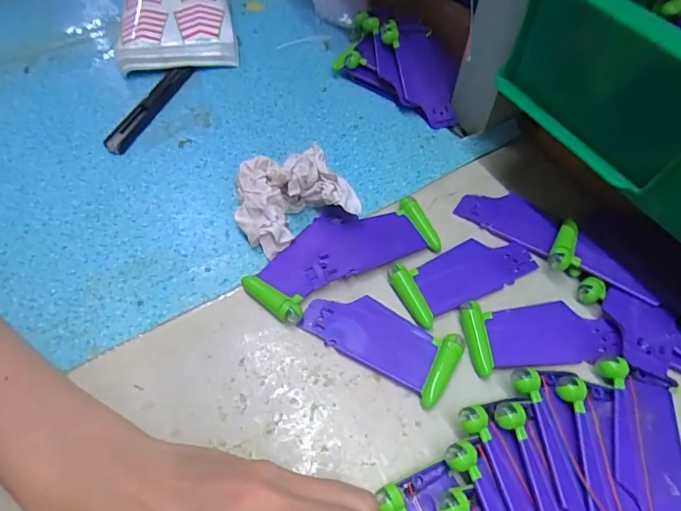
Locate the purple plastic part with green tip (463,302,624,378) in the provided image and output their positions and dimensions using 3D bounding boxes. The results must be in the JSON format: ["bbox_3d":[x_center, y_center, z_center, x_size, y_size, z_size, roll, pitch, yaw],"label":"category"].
[{"bbox_3d":[0.116,0.044,0.264,0.086,0.008,0.040,-6,56,-4],"label":"purple plastic part with green tip"}]

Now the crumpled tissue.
[{"bbox_3d":[-0.034,-0.038,0.296,0.071,0.036,0.063,-23,59,-15],"label":"crumpled tissue"}]

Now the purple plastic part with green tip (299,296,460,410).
[{"bbox_3d":[0.022,0.046,0.261,0.088,0.008,0.039,27,60,18],"label":"purple plastic part with green tip"}]

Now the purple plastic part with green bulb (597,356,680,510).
[{"bbox_3d":[0.154,0.099,0.224,0.037,0.011,0.090,7,56,6],"label":"purple plastic part with green bulb"}]

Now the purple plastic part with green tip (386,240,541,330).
[{"bbox_3d":[0.078,0.010,0.286,0.088,0.011,0.040,-26,59,-16],"label":"purple plastic part with green tip"}]

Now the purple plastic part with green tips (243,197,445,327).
[{"bbox_3d":[0.000,-0.004,0.292,0.122,0.009,0.057,-26,59,-16],"label":"purple plastic part with green tips"}]

